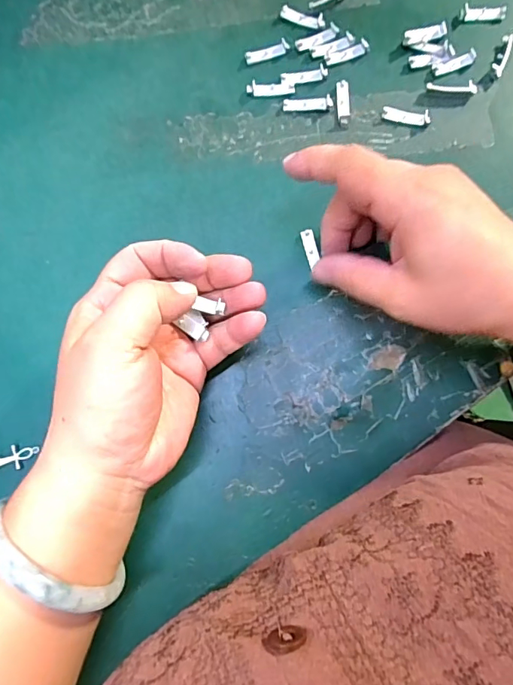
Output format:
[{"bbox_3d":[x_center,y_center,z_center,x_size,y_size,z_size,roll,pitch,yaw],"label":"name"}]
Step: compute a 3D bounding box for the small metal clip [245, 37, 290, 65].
[{"bbox_3d":[0.007,-0.185,0.304,0.028,0.004,0.008,-19,80,-3],"label":"small metal clip"}]

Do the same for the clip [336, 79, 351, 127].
[{"bbox_3d":[0.054,-0.150,0.297,0.008,0.004,0.031,-1,80,1],"label":"clip"}]

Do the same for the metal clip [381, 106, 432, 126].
[{"bbox_3d":[0.093,-0.140,0.294,0.029,0.004,0.008,13,95,7],"label":"metal clip"}]

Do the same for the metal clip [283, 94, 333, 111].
[{"bbox_3d":[0.032,-0.149,0.297,0.030,0.004,0.008,-5,80,0],"label":"metal clip"}]

